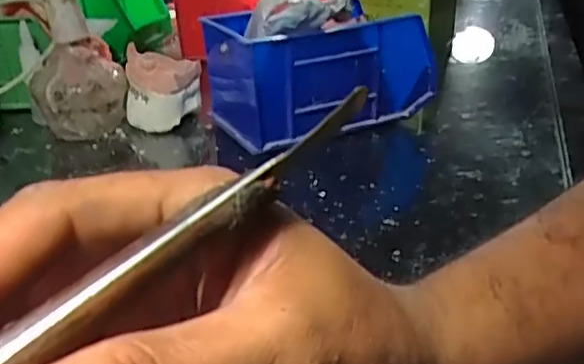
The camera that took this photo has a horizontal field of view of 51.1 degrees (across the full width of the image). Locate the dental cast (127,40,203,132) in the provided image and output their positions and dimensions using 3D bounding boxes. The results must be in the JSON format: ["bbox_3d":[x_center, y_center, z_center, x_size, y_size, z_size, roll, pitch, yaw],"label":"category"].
[{"bbox_3d":[-0.112,-0.078,0.526,0.062,0.058,0.055,1,26,7],"label":"dental cast"}]

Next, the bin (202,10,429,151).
[{"bbox_3d":[0.025,-0.095,0.513,0.170,0.087,0.108,-11,28,-18],"label":"bin"}]

